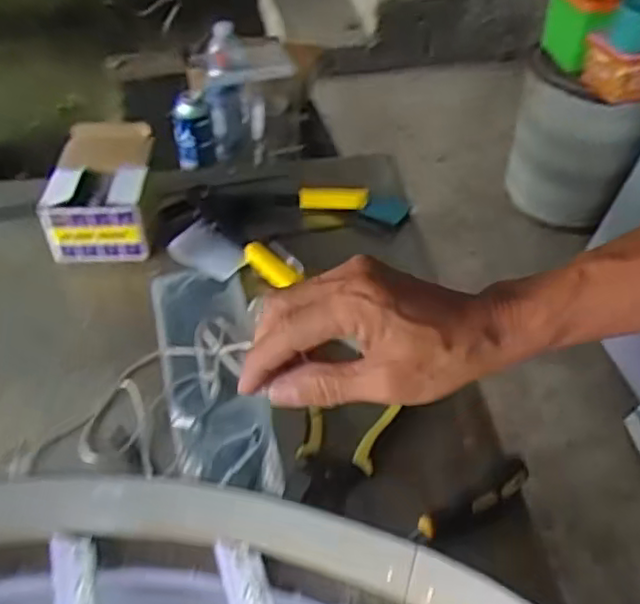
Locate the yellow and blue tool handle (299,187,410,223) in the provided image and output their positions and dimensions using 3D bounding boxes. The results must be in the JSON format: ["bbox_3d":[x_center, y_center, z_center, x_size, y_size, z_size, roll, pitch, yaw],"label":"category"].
[{"bbox_3d":[0.043,-0.131,0.874,0.140,0.029,0.025,10,46,8],"label":"yellow and blue tool handle"}]

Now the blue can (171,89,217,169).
[{"bbox_3d":[-0.215,-0.285,1.144,0.066,0.138,0.060,-6,46,-8],"label":"blue can"}]

